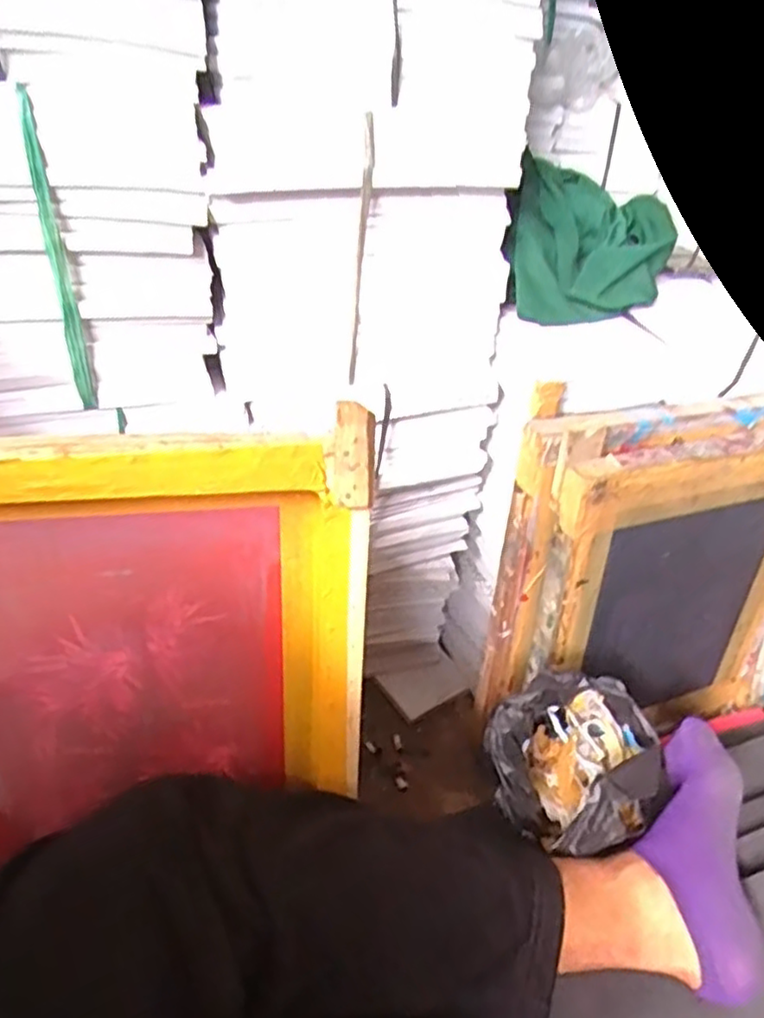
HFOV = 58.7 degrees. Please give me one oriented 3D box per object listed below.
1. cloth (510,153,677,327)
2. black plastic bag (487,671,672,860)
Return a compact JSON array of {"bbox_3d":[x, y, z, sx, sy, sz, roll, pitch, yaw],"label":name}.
[{"bbox_3d":[0.225,-0.292,0.749,0.169,0.129,0.158,10,38,6],"label":"cloth"},{"bbox_3d":[0.192,0.252,0.673,0.158,0.093,0.148,-19,44,-28],"label":"black plastic bag"}]

